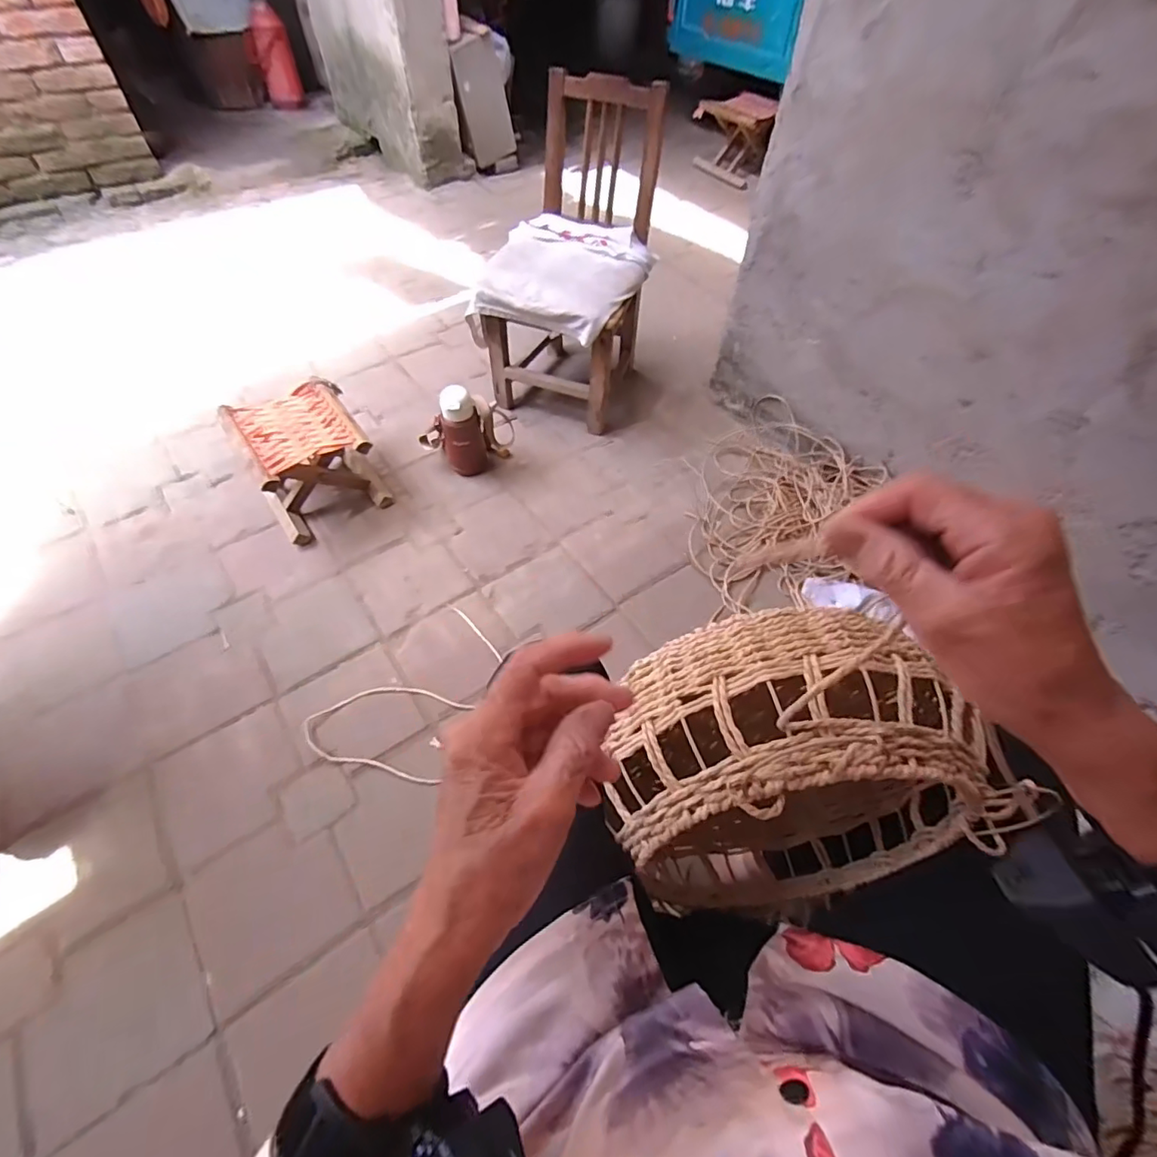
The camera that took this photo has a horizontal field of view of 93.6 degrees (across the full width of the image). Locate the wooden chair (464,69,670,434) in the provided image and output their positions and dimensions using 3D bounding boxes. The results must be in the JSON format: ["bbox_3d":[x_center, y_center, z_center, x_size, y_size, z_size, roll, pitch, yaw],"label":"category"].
[{"bbox_3d":[-0.027,-0.709,1.270,0.344,0.585,0.385,19,57,10],"label":"wooden chair"}]

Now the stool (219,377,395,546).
[{"bbox_3d":[-0.575,-0.257,1.175,0.229,0.183,0.272,-30,62,-21],"label":"stool"}]

